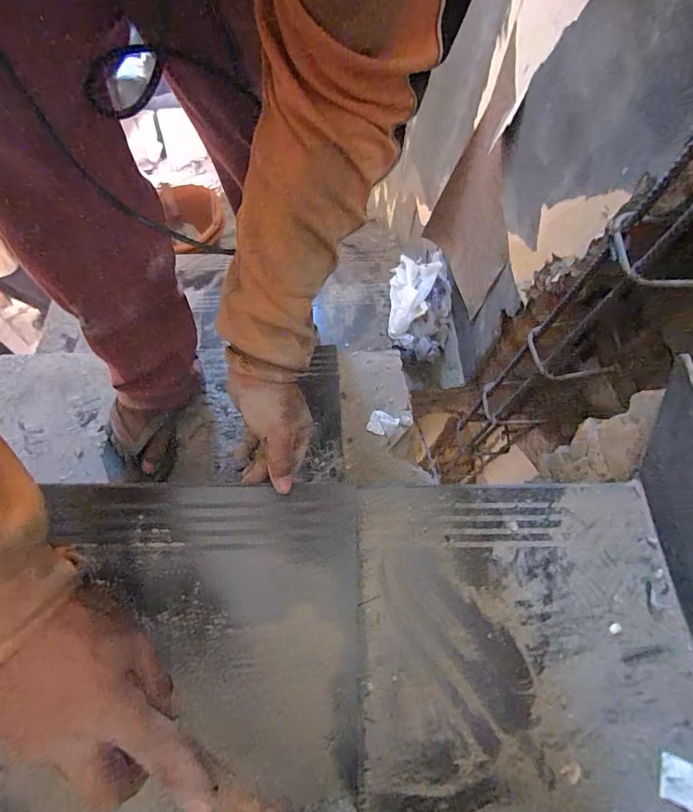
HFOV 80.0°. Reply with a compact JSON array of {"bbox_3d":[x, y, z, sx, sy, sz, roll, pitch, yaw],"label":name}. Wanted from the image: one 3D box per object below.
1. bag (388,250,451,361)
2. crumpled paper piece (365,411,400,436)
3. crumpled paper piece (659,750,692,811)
[{"bbox_3d":[0.169,-0.250,0.918,0.137,0.078,0.320,5,65,0],"label":"bag"},{"bbox_3d":[0.058,0.029,0.661,0.044,0.004,0.038,21,67,8],"label":"crumpled paper piece"},{"bbox_3d":[0.274,0.298,0.325,0.049,0.006,0.033,4,66,21],"label":"crumpled paper piece"}]

